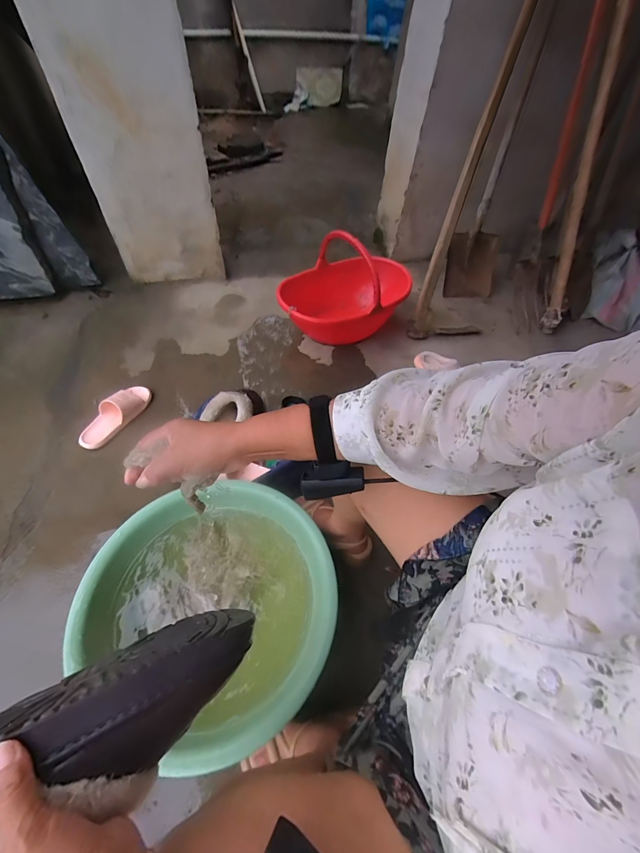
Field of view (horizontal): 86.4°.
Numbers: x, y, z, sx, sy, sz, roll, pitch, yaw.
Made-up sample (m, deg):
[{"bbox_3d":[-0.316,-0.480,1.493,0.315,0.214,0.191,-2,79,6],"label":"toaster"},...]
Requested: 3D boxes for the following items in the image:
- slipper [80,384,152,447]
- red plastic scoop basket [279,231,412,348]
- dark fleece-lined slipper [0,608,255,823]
[{"bbox_3d":[-0.613,-0.044,1.016,0.094,0.080,0.246,23,55,15],"label":"slipper"},{"bbox_3d":[0.100,-0.495,1.247,0.510,0.306,0.309,-12,55,-13],"label":"red plastic scoop basket"},{"bbox_3d":[-0.191,0.260,0.308,0.276,0.129,0.090,-10,75,-36],"label":"dark fleece-lined slipper"}]

